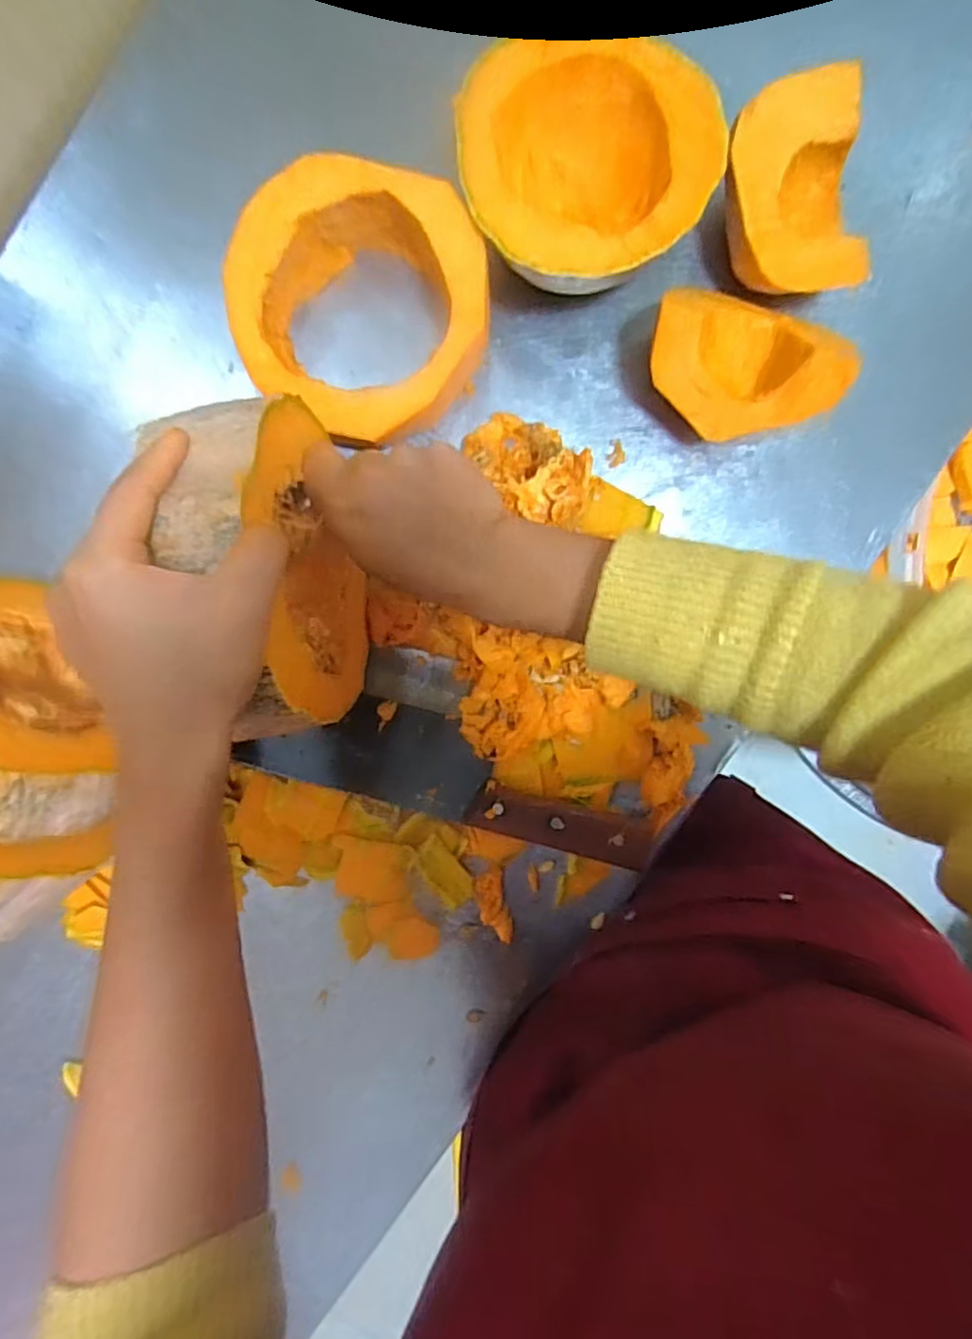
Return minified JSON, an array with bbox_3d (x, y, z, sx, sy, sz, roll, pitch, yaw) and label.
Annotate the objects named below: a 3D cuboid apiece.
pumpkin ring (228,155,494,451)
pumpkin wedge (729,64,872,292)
[{"bbox_3d":[-0.077,-0.215,0.399,0.148,0.071,0.144,0,94,2],"label":"pumpkin ring"},{"bbox_3d":[0.181,-0.279,0.391,0.077,0.063,0.116,-8,94,2],"label":"pumpkin wedge"}]

